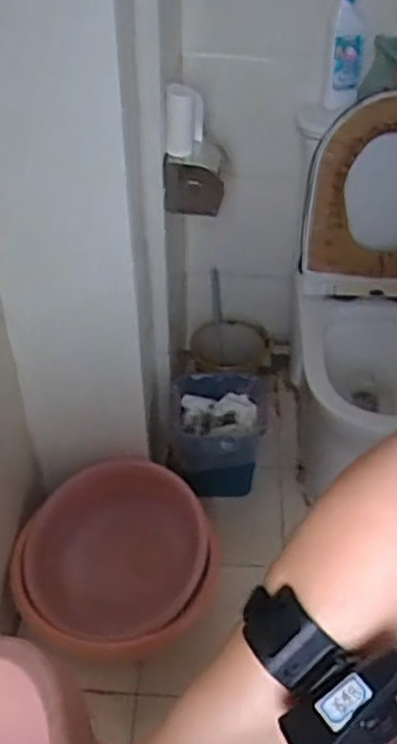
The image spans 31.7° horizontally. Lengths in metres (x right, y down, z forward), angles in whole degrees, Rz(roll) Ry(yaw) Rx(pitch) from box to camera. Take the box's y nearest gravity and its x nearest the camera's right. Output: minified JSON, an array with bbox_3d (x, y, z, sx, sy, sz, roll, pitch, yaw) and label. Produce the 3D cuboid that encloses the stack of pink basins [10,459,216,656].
[{"bbox_3d":[-0.167,0.373,1.430,0.408,0.132,0.371,5,65,-16],"label":"stack of pink basins"}]

